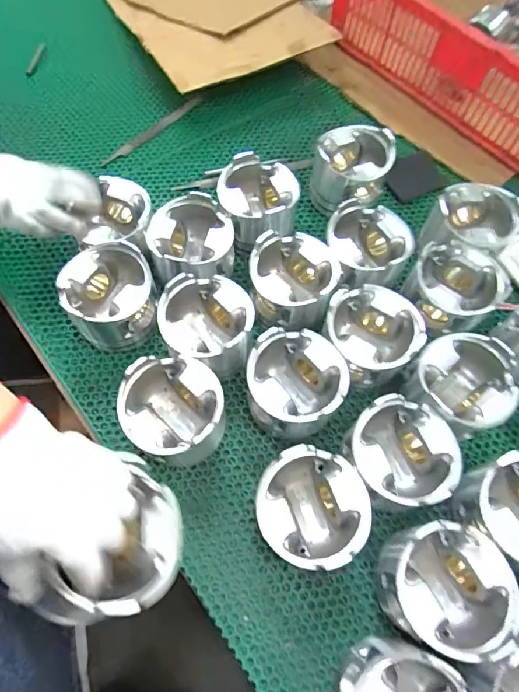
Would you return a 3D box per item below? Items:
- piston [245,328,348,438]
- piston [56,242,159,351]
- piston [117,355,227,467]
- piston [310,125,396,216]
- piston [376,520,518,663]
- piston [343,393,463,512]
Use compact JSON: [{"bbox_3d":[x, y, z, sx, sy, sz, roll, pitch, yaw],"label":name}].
[{"bbox_3d":[0.042,0.048,0.541,0.110,0.102,0.110,1,65,-2],"label":"piston"},{"bbox_3d":[-0.193,-0.062,0.584,0.109,0.093,0.116,-12,66,-8],"label":"piston"},{"bbox_3d":[-0.098,0.076,0.523,0.108,0.098,0.101,1,65,-2],"label":"piston"},{"bbox_3d":[0.139,-0.267,0.684,0.109,0.099,0.108,1,65,-2],"label":"piston"},{"bbox_3d":[0.187,0.242,0.450,0.117,0.094,0.113,15,65,4],"label":"piston"},{"bbox_3d":[0.153,0.126,0.502,0.108,0.088,0.111,1,65,-2],"label":"piston"}]

